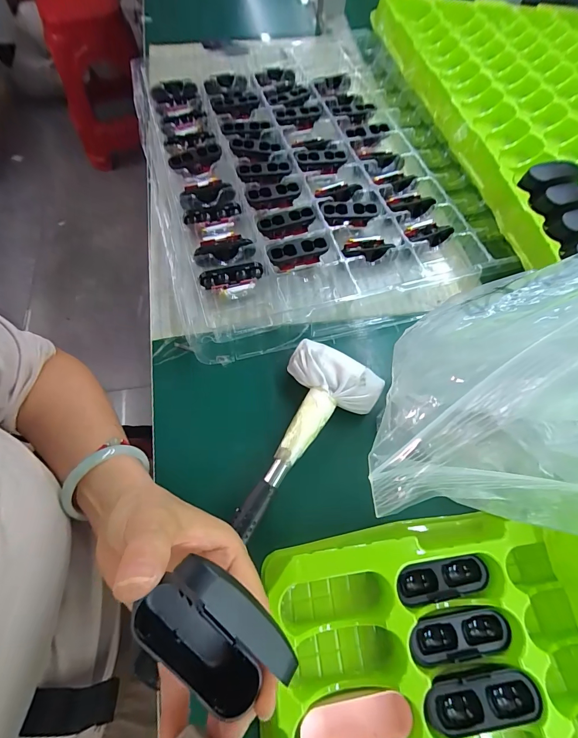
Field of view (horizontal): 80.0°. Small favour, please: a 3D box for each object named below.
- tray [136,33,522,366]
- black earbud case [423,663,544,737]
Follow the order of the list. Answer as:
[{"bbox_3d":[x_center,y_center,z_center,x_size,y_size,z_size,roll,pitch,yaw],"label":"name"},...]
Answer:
[{"bbox_3d":[0.009,-0.254,0.407,0.341,0.023,0.478,-16,66,-9],"label":"tray"},{"bbox_3d":[0.111,0.194,0.203,0.065,0.018,0.023,-7,65,-5],"label":"black earbud case"}]

